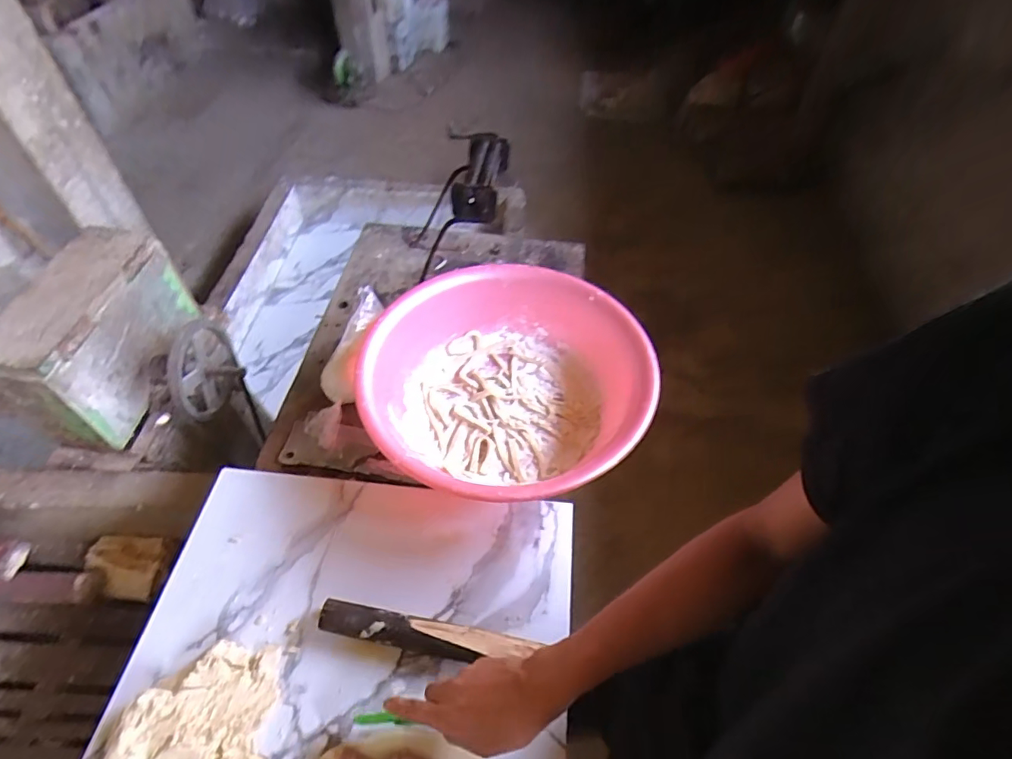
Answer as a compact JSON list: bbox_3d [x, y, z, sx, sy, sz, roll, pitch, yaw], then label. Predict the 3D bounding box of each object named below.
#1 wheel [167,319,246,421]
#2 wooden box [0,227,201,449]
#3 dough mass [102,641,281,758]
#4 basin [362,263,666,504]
[{"bbox_3d":[-0.600,-0.021,1.042,0.079,0.192,0.198,-2,19,0],"label":"wheel"},{"bbox_3d":[-0.748,-0.082,0.953,0.146,0.222,0.349,1,50,-1],"label":"wooden box"},{"bbox_3d":[-0.316,0.368,0.525,0.188,0.043,0.142,-32,58,-26],"label":"dough mass"},{"bbox_3d":[0.002,0.002,0.784,0.388,0.156,0.407,1,50,-1],"label":"basin"}]

